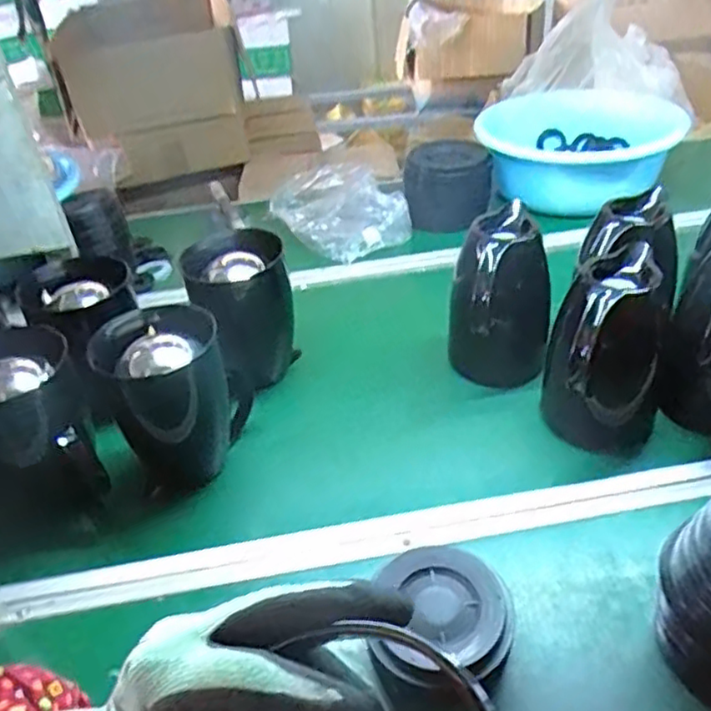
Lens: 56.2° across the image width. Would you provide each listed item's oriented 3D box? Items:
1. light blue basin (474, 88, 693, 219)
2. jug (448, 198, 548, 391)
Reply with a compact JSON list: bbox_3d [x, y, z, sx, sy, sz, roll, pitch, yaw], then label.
[{"bbox_3d":[0.429,-0.394,1.289,0.378,0.137,0.318,4,37,12],"label":"light blue basin"},{"bbox_3d":[0.181,-0.061,0.838,0.114,0.206,0.130,-12,37,-8],"label":"jug"}]

